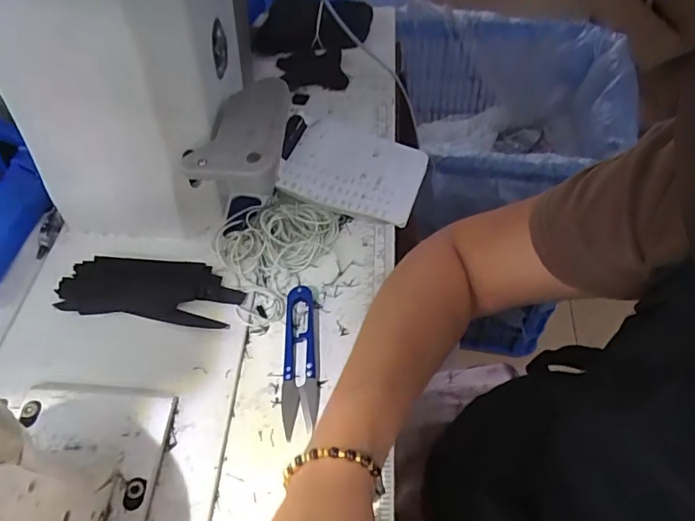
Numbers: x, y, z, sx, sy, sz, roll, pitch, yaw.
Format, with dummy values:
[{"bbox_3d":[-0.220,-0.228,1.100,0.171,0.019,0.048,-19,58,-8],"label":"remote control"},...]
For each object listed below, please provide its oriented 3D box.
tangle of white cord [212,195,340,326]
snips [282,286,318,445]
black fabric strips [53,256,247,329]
[{"bbox_3d":[-0.072,-0.012,0.428,0.092,0.012,0.122,24,60,20],"label":"tangle of white cord"},{"bbox_3d":[-0.037,0.071,0.375,0.026,0.011,0.113,-6,54,0],"label":"snips"},{"bbox_3d":[-0.159,0.020,0.408,0.139,0.013,0.060,3,55,7],"label":"black fabric strips"}]

